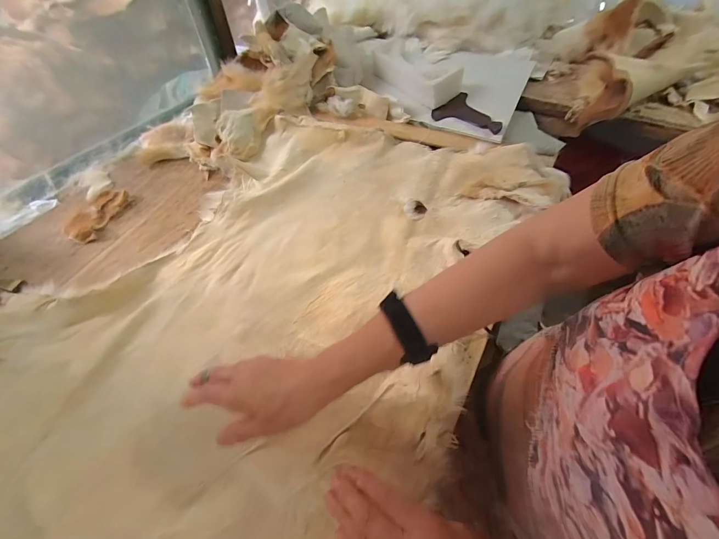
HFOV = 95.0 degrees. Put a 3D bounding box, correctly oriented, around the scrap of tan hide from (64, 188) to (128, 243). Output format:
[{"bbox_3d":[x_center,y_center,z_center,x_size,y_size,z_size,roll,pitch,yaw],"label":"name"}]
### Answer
[{"bbox_3d":[-0.480,-0.100,0.598,0.064,0.021,0.120,11,53,11],"label":"scrap of tan hide"}]

